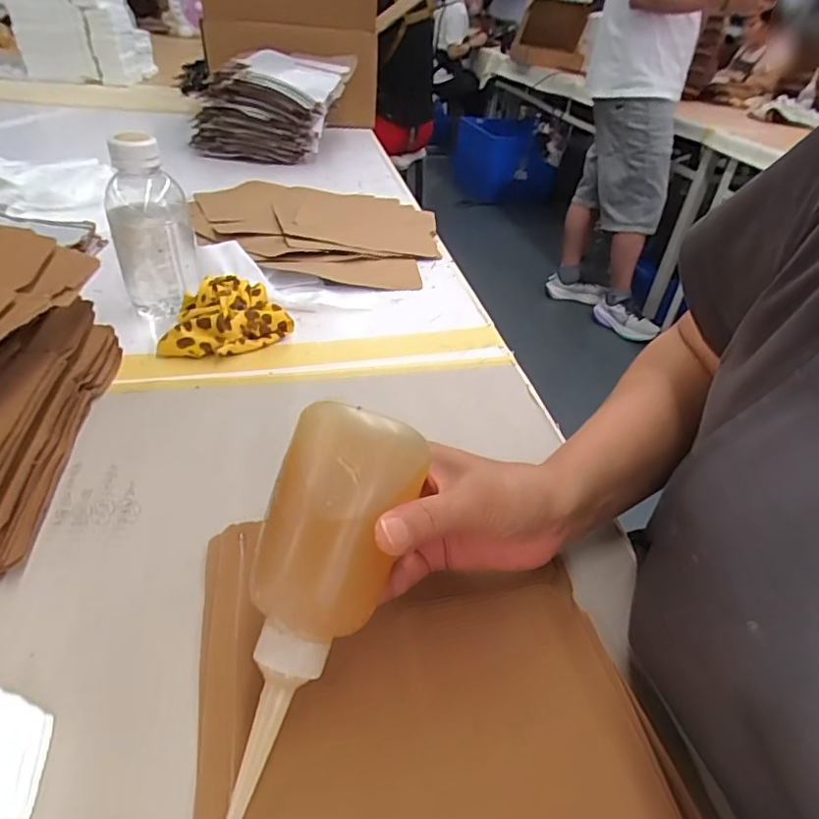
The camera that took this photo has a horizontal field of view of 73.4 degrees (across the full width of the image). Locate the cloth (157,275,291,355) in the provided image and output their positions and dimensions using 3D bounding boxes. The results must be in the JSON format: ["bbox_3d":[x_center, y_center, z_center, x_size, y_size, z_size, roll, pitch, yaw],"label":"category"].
[{"bbox_3d":[-0.165,-0.083,0.497,0.114,0.051,0.064,-3,38,-12],"label":"cloth"}]

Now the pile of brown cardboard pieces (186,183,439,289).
[{"bbox_3d":[-0.133,-0.249,0.761,0.343,0.050,0.392,1,31,-11],"label":"pile of brown cardboard pieces"}]

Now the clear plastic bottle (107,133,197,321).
[{"bbox_3d":[-0.237,-0.173,0.503,0.070,0.142,0.071,-13,41,-24],"label":"clear plastic bottle"}]

